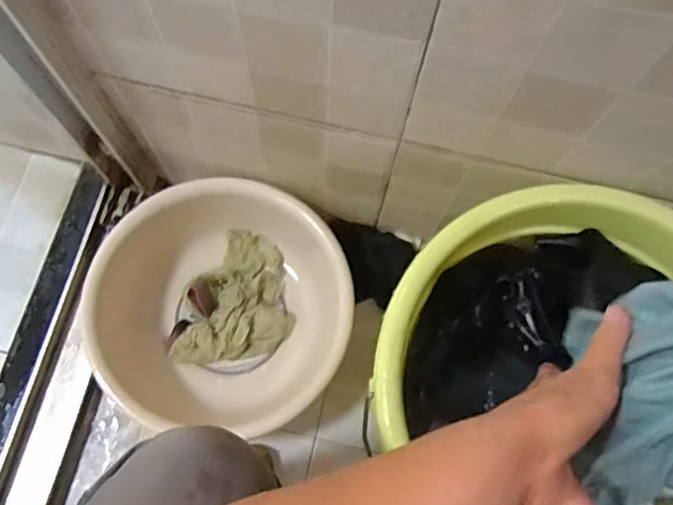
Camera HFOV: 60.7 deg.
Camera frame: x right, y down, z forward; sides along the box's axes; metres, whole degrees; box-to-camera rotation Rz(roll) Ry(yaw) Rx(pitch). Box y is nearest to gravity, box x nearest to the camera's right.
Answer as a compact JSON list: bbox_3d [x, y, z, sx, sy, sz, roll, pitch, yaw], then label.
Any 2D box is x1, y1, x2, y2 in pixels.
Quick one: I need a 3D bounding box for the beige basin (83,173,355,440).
[{"bbox_3d":[-0.134,0.070,0.743,0.304,0.149,0.292,0,73,-2],"label":"beige basin"}]

